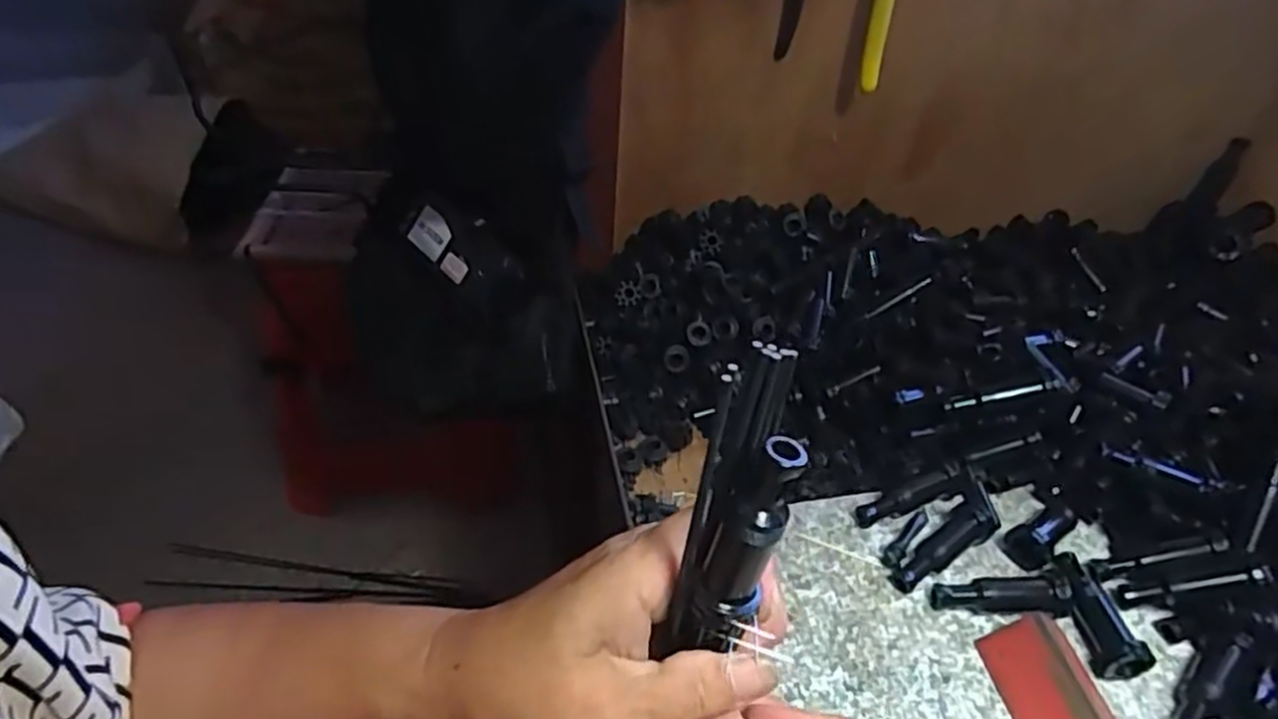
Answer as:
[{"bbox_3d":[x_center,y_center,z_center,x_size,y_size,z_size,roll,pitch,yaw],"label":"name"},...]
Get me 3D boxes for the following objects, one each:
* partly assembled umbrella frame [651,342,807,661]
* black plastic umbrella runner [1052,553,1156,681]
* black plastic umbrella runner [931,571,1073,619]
[{"bbox_3d":[0.030,0.047,0.230,0.027,0.105,0.020,14,20,10],"label":"partly assembled umbrella frame"},{"bbox_3d":[0.231,0.131,0.392,0.024,0.021,0.064,-4,43,-11],"label":"black plastic umbrella runner"},{"bbox_3d":[0.188,0.122,0.395,0.069,0.022,0.019,2,42,-4],"label":"black plastic umbrella runner"}]

